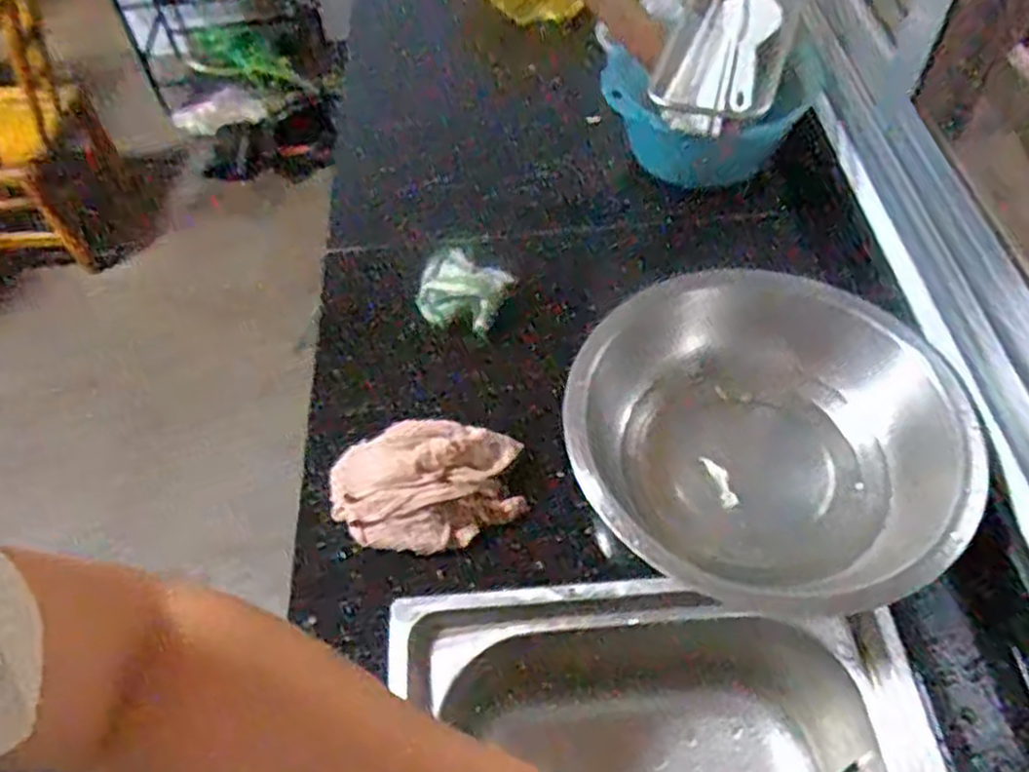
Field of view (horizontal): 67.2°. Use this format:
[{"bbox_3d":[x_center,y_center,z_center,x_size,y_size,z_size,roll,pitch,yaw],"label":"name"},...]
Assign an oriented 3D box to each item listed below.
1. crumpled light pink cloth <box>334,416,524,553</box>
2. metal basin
[{"bbox_3d":[-0.085,0.086,0.674,0.179,0.039,0.115,1,66,17],"label":"crumpled light pink cloth"},{"bbox_3d":[0.212,0.030,0.671,0.307,0.125,0.306,-2,54,2],"label":"metal basin"}]

